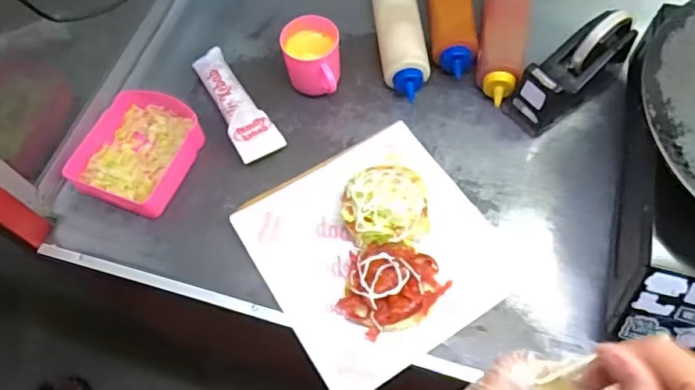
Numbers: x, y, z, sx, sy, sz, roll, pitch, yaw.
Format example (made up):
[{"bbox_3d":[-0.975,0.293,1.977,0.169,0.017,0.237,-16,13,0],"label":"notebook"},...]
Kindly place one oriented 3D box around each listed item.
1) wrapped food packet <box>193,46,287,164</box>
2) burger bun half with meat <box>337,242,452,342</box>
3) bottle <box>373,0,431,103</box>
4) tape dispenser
[{"bbox_3d":[-0.152,-0.121,0.713,0.059,0.026,0.182,-31,67,-11],"label":"wrapped food packet"},{"bbox_3d":[0.047,0.099,0.584,0.112,0.035,0.093,-18,65,-5],"label":"burger bun half with meat"},{"bbox_3d":[0.070,-0.219,0.737,0.059,0.059,0.191,-7,64,0],"label":"bottle"},{"bbox_3d":[0.283,-0.159,0.673,0.162,0.101,0.053,-37,68,-14],"label":"tape dispenser"}]

